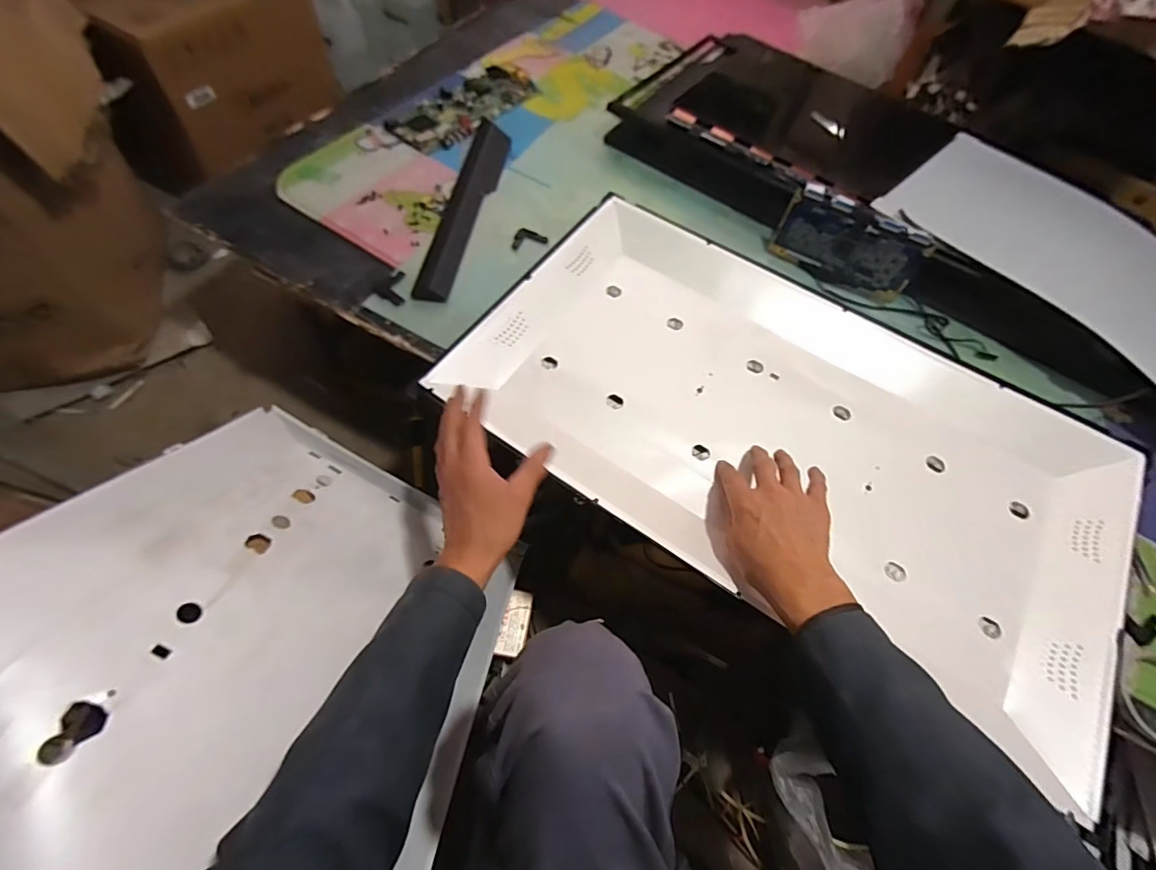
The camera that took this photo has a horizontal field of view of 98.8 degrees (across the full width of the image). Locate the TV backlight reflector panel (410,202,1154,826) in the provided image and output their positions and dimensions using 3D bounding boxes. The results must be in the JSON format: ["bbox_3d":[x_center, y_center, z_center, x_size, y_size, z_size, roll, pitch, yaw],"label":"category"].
[{"bbox_3d":[0.225,-0.016,0.568,0.697,0.055,0.400,29,62,12],"label":"TV backlight reflector panel"}]

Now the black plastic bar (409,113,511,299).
[{"bbox_3d":[-0.166,-0.351,0.747,0.061,0.018,0.399,12,59,-4],"label":"black plastic bar"}]

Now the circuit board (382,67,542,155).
[{"bbox_3d":[-0.191,-0.573,0.862,0.109,0.014,0.296,34,60,10],"label":"circuit board"}]

